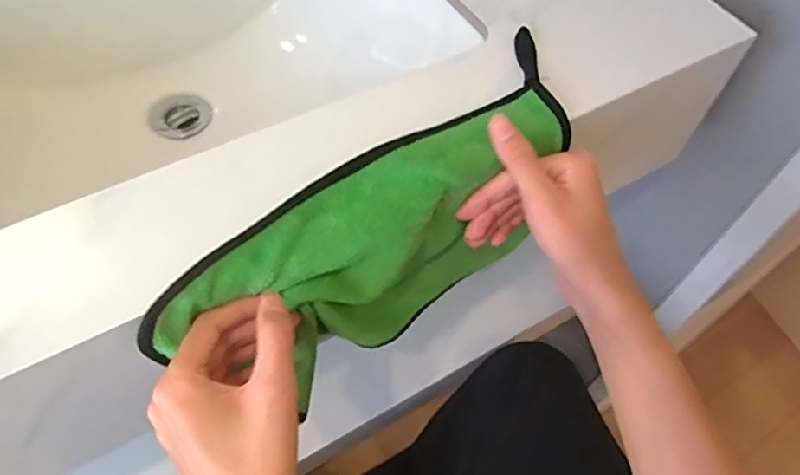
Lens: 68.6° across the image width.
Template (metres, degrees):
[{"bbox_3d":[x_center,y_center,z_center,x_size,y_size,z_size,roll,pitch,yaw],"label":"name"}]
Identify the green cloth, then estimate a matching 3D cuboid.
[{"bbox_3d":[-0.008,0.004,0.398,0.303,0.145,0.064,-33,62,-21],"label":"green cloth"}]

